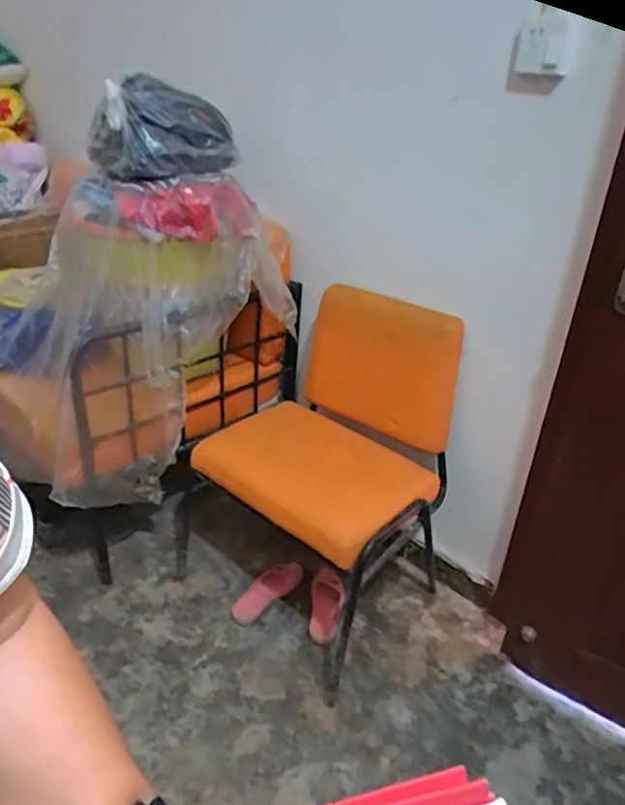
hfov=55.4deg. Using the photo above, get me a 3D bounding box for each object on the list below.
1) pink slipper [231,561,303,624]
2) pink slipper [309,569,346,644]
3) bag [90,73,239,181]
[{"bbox_3d":[-0.121,0.475,1.511,0.200,0.043,0.093,-23,41,-33],"label":"pink slipper"},{"bbox_3d":[0.037,0.502,1.470,0.085,0.047,0.202,3,34,1],"label":"pink slipper"},{"bbox_3d":[-0.333,-0.607,1.318,0.313,0.177,0.192,-7,35,-14],"label":"bag"}]

